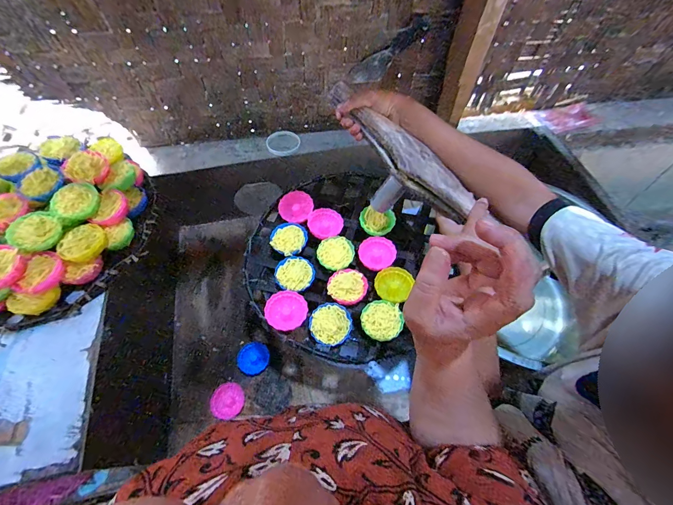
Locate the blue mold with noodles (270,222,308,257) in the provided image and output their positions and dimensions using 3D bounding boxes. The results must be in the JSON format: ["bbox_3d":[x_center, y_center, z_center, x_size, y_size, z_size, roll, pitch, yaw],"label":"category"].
[{"bbox_3d":[-0.081,-0.018,0.560,0.059,0.030,0.067,3,57,-2],"label":"blue mold with noodles"}]

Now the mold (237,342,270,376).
[{"bbox_3d":[-0.168,0.214,0.657,0.061,0.015,0.069,-20,60,-17],"label":"mold"}]

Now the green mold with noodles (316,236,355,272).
[{"bbox_3d":[-0.002,0.004,0.545,0.059,0.030,0.059,3,57,-2],"label":"green mold with noodles"}]

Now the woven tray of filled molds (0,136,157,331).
[{"bbox_3d":[-0.444,-0.047,0.502,0.273,0.101,0.318,13,57,4],"label":"woven tray of filled molds"}]

